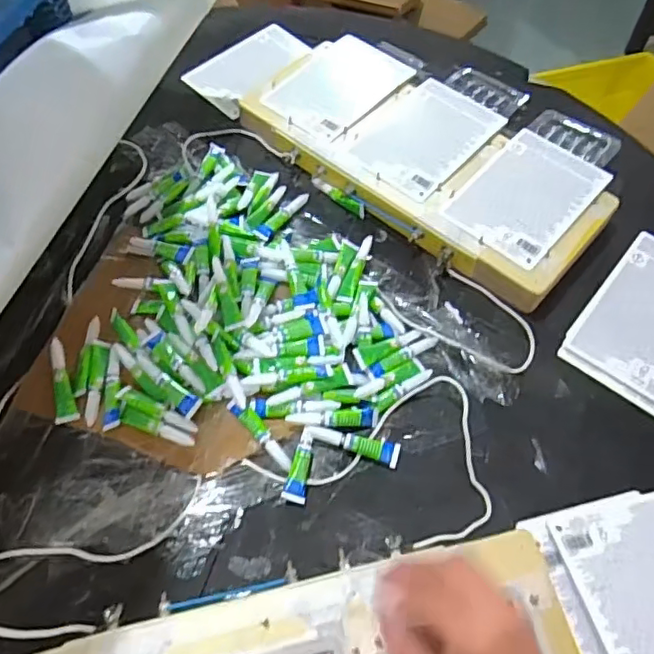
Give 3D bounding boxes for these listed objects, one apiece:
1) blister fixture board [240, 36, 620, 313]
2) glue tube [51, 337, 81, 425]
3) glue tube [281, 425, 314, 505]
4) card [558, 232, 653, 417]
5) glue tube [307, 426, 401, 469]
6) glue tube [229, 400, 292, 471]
[{"bbox_3d":[0.112,-0.203,0.683,0.424,0.042,0.209,37,66,20],"label":"blister fixture board"},{"bbox_3d":[-0.249,0.048,0.548,0.019,0.011,0.084,-15,72,-8],"label":"glue tube"},{"bbox_3d":[-0.024,0.120,0.512,0.020,0.013,0.065,8,58,5],"label":"glue tube"},{"bbox_3d":[0.328,-0.009,0.585,0.117,0.006,0.181,35,72,20],"label":"card"},{"bbox_3d":[0.024,0.103,0.521,0.083,0.015,0.019,14,59,9],"label":"glue tube"},{"bbox_3d":[-0.058,0.095,0.520,0.013,0.013,0.077,-40,82,-20],"label":"glue tube"}]

